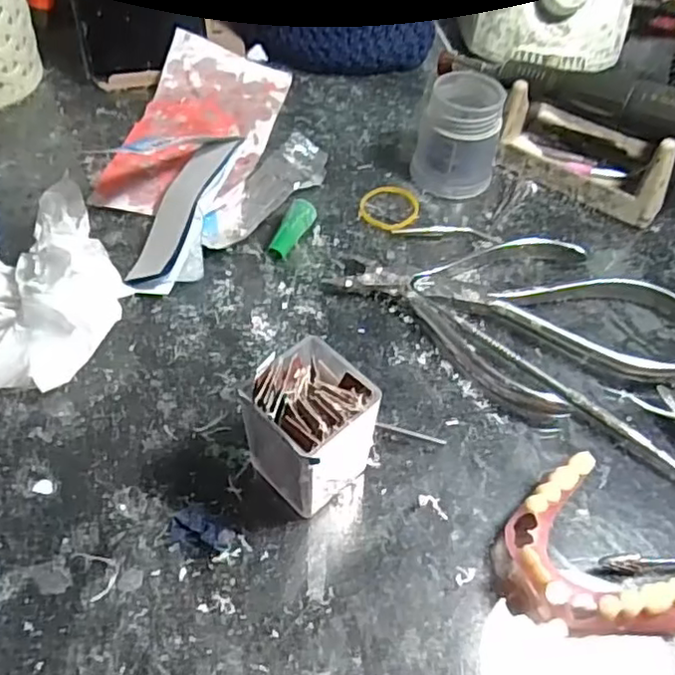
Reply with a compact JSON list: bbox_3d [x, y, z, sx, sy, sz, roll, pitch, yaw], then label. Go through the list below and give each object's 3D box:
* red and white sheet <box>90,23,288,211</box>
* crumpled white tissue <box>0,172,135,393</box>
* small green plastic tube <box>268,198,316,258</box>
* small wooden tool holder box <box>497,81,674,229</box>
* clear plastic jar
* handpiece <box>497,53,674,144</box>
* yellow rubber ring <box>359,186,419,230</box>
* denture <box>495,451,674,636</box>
[{"bbox_3d":[-0.077,-0.120,0.356,0.074,0.022,0.138,10,52,3],"label":"red and white sheet"},{"bbox_3d":[-0.135,-0.022,0.263,0.090,0.038,0.090,0,52,-5],"label":"crumpled white tissue"},{"bbox_3d":[-0.022,-0.053,0.311,0.011,0.008,0.033,24,67,14],"label":"small green plastic tube"},{"bbox_3d":[0.139,-0.105,0.349,0.095,0.041,0.050,33,57,20],"label":"small wooden tool holder box"},{"bbox_3d":[0.065,-0.105,0.338,0.040,0.049,0.039,2,52,-3],"label":"clear plastic jar"},{"bbox_3d":[0.150,-0.119,0.325,0.143,0.025,0.021,32,56,19],"label":"handpiece"},{"bbox_3d":[0.027,-0.070,0.336,0.032,0.004,0.035,2,52,-3],"label":"yellow rubber ring"},{"bbox_3d":[0.082,0.078,0.215,0.053,0.018,0.060,-24,57,-21],"label":"denture"}]

